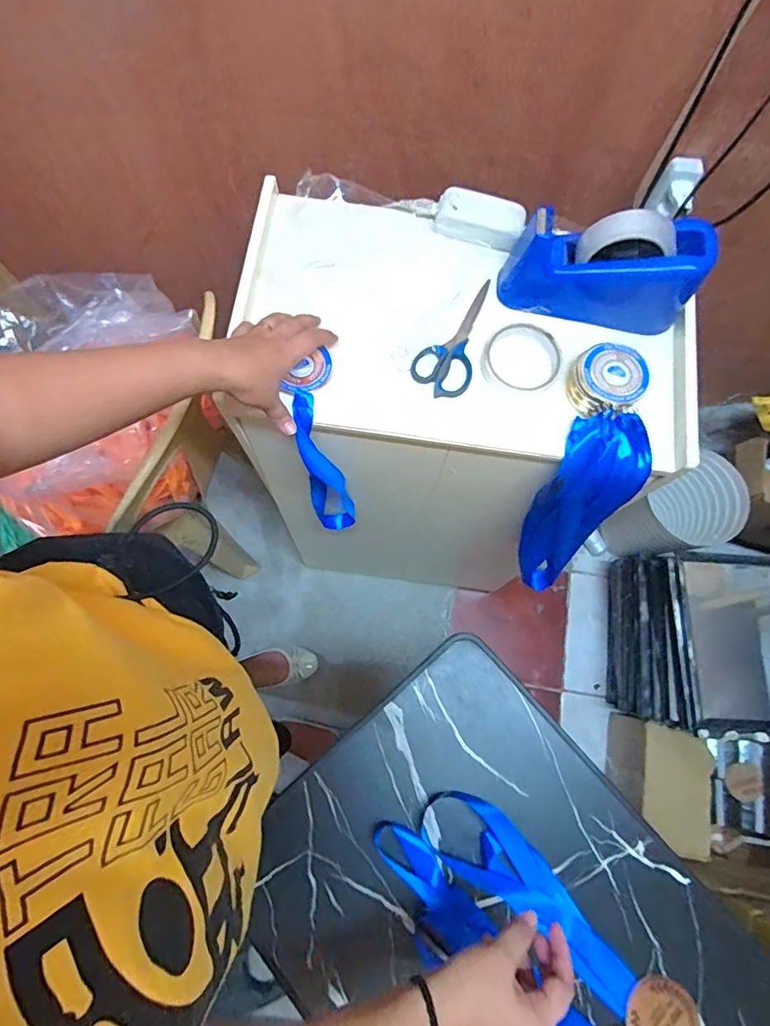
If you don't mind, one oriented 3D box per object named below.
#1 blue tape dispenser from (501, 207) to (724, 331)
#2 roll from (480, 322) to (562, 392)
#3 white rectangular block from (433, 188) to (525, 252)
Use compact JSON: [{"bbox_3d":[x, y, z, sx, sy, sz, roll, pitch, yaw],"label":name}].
[{"bbox_3d":[0.240,-0.267,0.578,0.204,0.113,0.073,2,74,-1],"label":"blue tape dispenser"},{"bbox_3d":[0.158,-0.181,0.591,0.086,0.019,0.088,0,74,-2],"label":"roll"},{"bbox_3d":[0.114,-0.352,0.628,0.102,0.026,0.049,14,75,2],"label":"white rectangular block"}]

